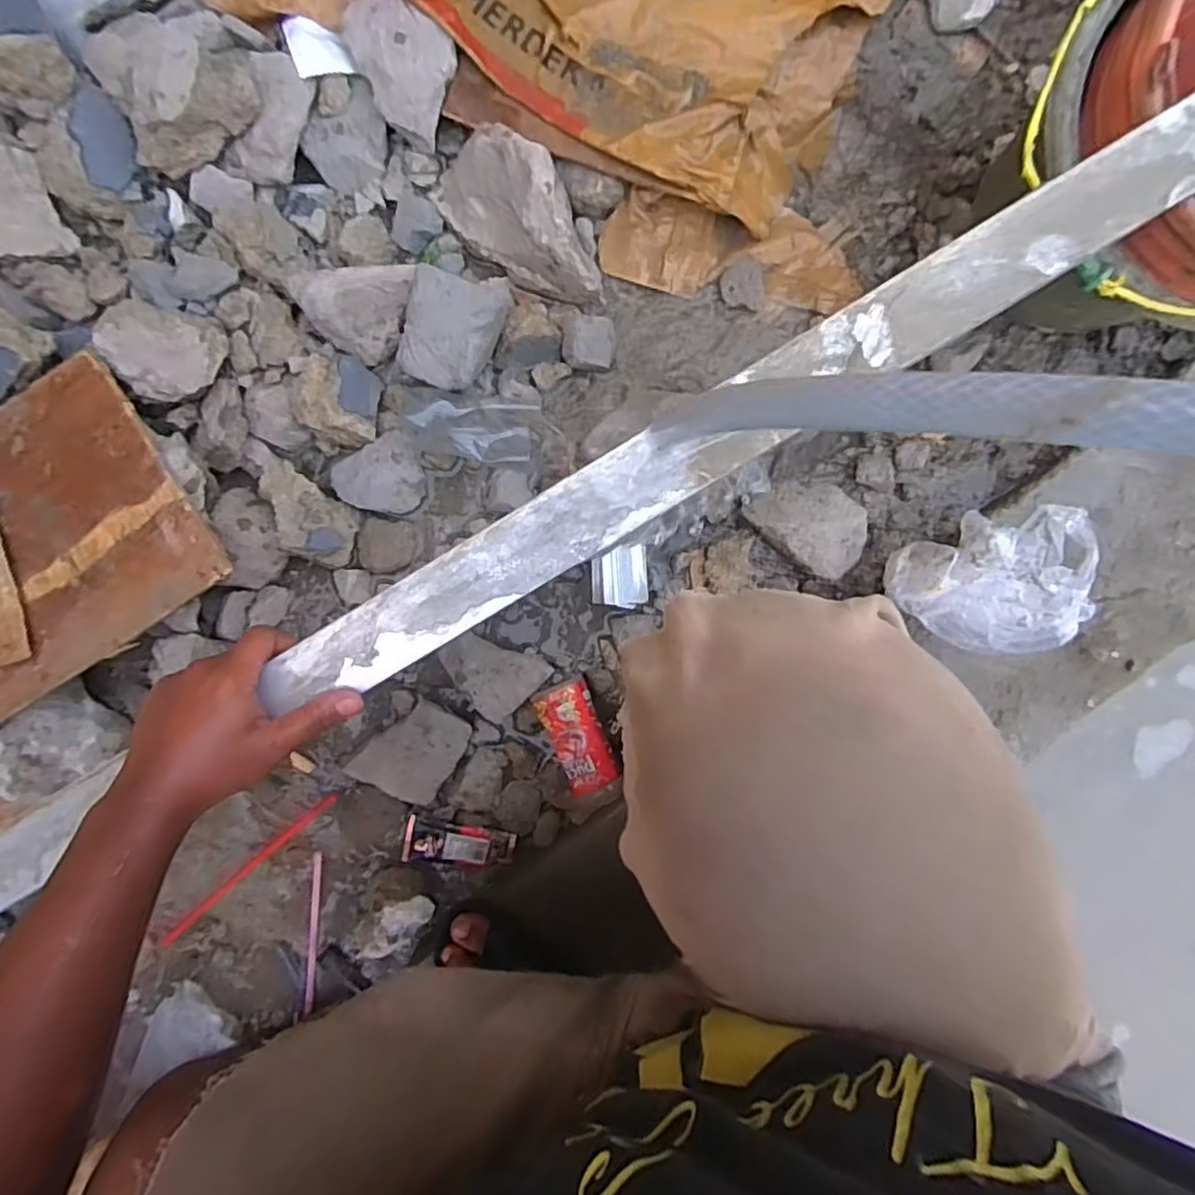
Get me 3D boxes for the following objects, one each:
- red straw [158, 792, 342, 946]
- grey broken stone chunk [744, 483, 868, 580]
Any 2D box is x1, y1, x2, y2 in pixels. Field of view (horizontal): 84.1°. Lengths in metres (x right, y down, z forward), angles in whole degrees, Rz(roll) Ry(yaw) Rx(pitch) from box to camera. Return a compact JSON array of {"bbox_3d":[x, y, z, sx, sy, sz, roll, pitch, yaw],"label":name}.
[{"bbox_3d":[-0.369,0.288,0.697,0.262,0.006,0.011,-41,93,10],"label":"red straw"},{"bbox_3d":[0.205,-0.074,0.637,0.116,0.045,0.077,40,90,1],"label":"grey broken stone chunk"}]

